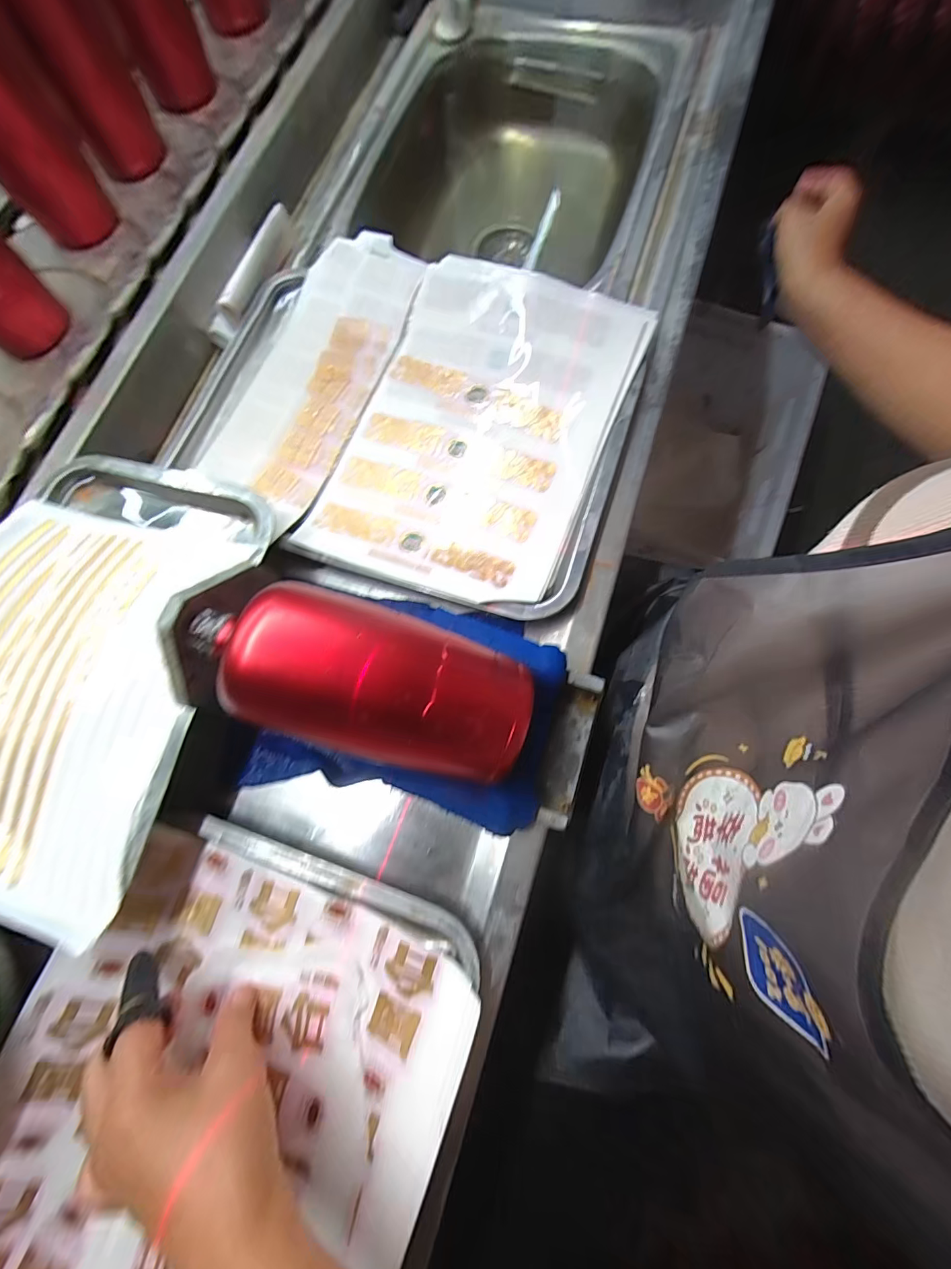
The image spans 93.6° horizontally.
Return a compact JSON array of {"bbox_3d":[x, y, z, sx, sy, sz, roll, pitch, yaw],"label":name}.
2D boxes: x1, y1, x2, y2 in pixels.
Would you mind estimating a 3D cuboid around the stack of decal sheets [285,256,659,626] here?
[{"bbox_3d":[0.006,-0.172,0.376,0.220,0.027,0.302,18,78,7],"label":"stack of decal sheets"}]

